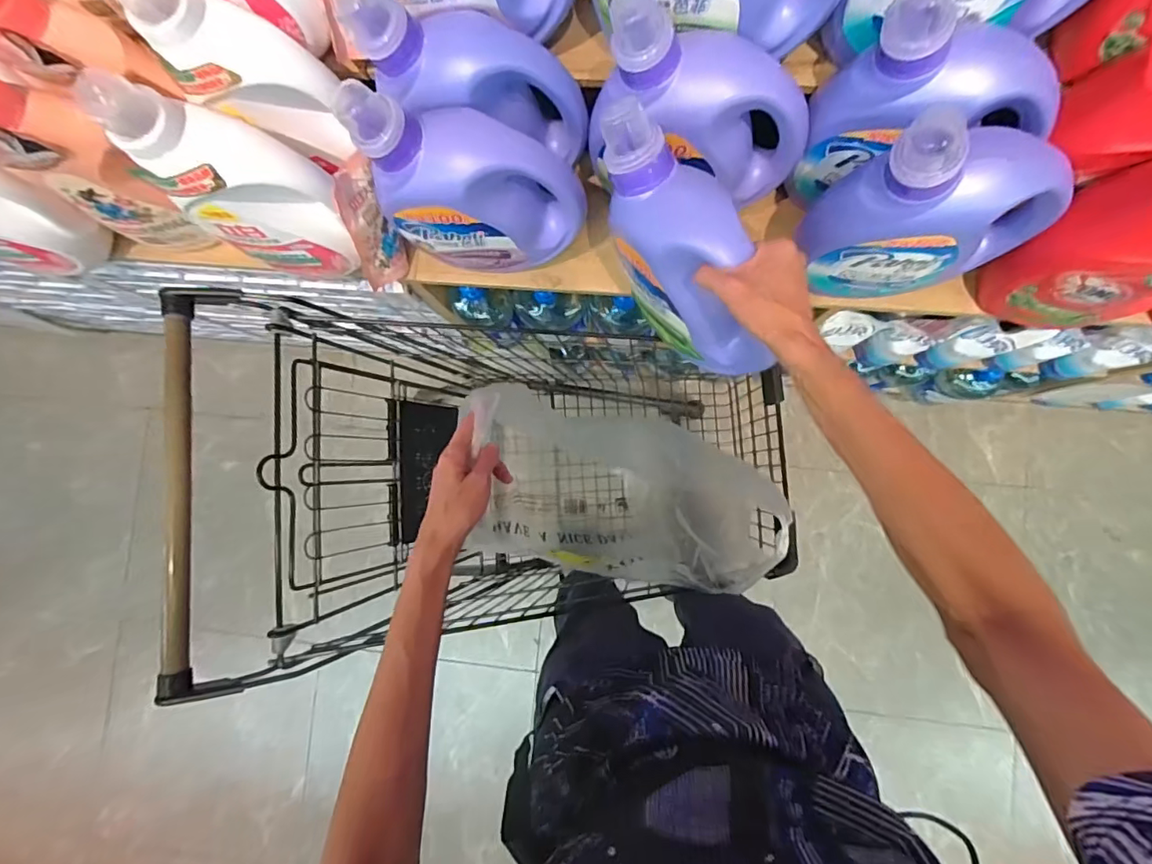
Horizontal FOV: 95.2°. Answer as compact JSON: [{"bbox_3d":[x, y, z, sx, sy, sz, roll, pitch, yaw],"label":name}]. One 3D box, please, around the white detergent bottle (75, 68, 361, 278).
[{"bbox_3d":[-0.353,-0.263,0.591,0.160,0.278,0.084,13,88,5],"label":"white detergent bottle"}]

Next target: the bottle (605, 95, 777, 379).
[{"bbox_3d":[0.103,-0.169,0.522,0.089,0.124,0.283,-32,127,2],"label":"bottle"}]

